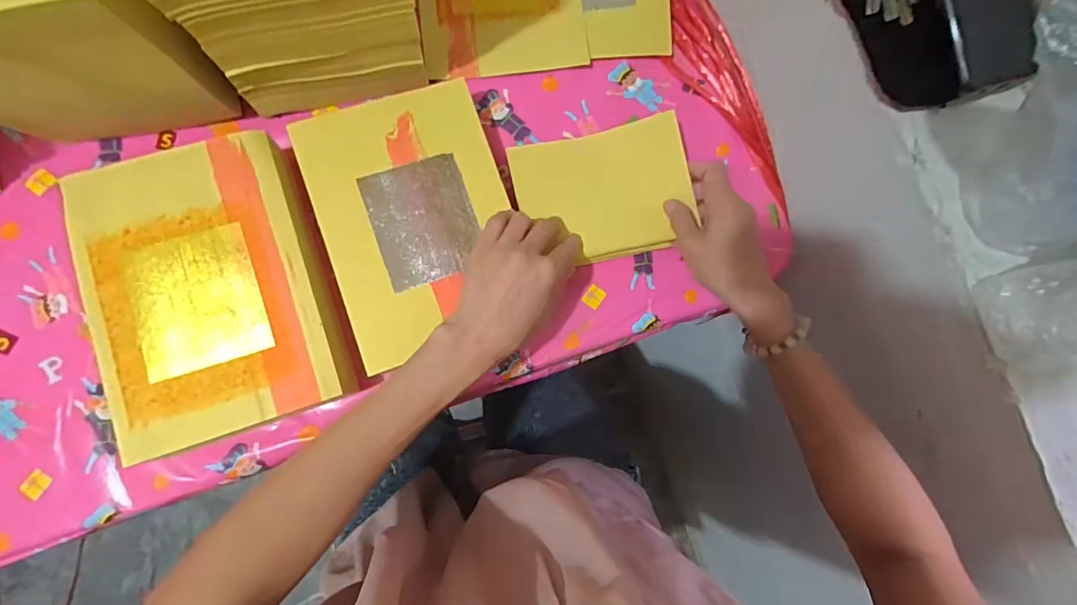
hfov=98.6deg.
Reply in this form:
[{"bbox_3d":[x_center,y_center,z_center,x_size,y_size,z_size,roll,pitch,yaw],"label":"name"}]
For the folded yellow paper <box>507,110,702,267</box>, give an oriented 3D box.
[{"bbox_3d":[0.061,-0.100,0.427,0.153,0.033,0.114,-12,85,-7],"label":"folded yellow paper"}]

